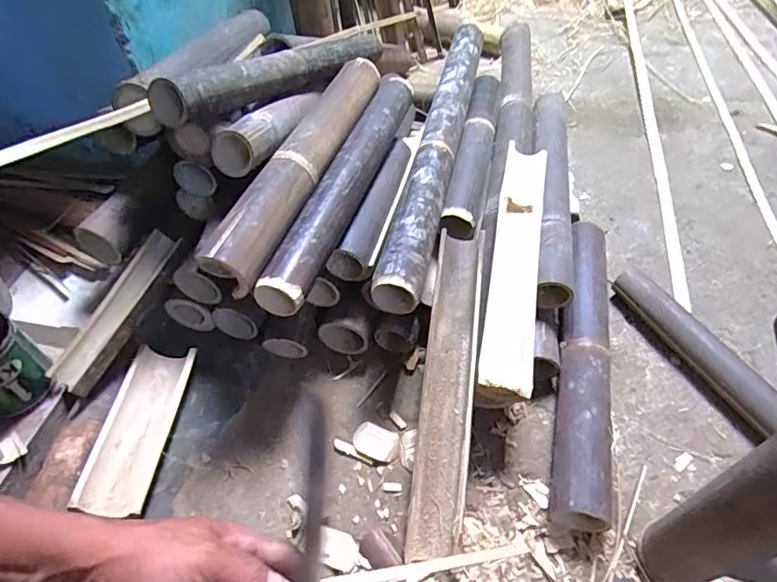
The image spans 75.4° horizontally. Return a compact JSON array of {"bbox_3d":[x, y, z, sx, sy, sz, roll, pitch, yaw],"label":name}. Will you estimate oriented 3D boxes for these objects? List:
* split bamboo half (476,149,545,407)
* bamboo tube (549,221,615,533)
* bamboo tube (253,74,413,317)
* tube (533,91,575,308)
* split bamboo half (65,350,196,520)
[{"bbox_3d":[0.178,-0.045,0.707,0.068,0.044,0.433,7,51,11],"label":"split bamboo half"},{"bbox_3d":[0.278,0.087,0.711,0.073,0.068,0.474,8,51,12],"label":"bamboo tube"},{"bbox_3d":[-0.054,-0.167,0.717,0.061,0.053,0.481,13,52,15],"label":"bamboo tube"},{"bbox_3d":[0.274,-0.176,0.841,0.063,0.055,0.482,5,50,9],"label":"tube"},{"bbox_3d":[-0.334,0.175,0.689,0.082,0.052,0.213,5,50,9],"label":"split bamboo half"}]

